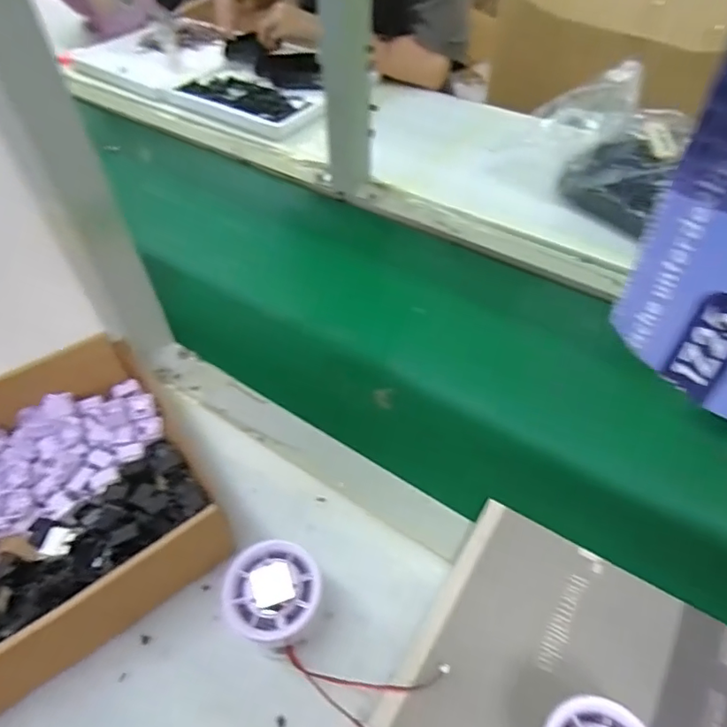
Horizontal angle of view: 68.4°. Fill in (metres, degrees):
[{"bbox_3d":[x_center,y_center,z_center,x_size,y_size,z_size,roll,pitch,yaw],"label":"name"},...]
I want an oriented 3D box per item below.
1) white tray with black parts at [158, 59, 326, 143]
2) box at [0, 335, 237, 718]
[{"bbox_3d":[-0.192,-0.434,0.881,0.283,0.034,0.166,27,55,23],"label":"white tray with black parts"},{"bbox_3d":[-0.227,0.096,0.371,0.199,0.058,0.205,-31,55,-23],"label":"box"}]

